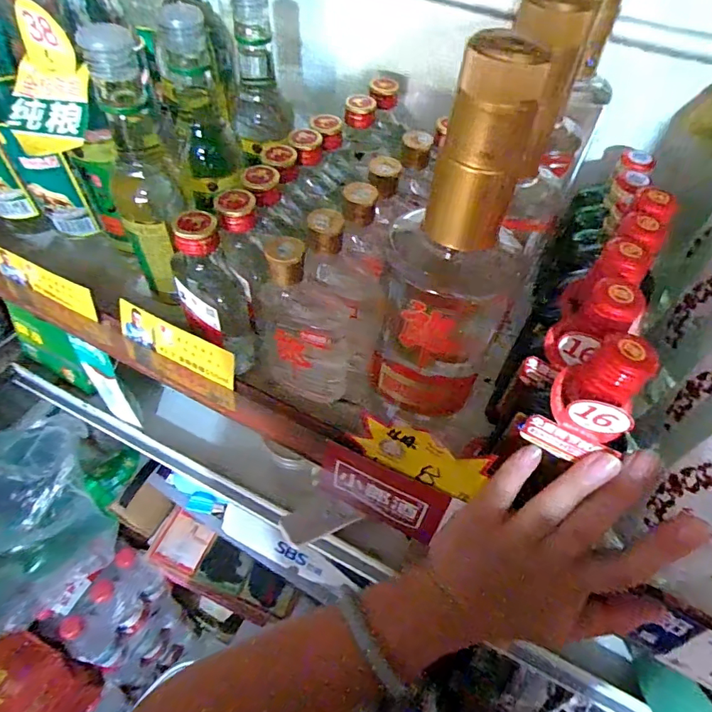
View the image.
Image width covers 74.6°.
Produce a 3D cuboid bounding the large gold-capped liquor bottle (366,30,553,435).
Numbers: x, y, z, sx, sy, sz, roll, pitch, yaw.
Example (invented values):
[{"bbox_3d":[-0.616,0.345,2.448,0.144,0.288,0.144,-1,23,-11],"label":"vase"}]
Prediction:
[{"bbox_3d":[0.052,-0.044,0.238,0.057,0.200,0.070,30,55,19],"label":"large gold-capped liquor bottle"}]

